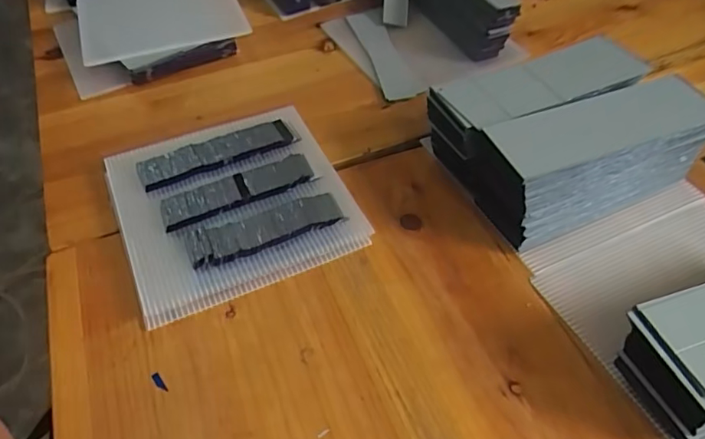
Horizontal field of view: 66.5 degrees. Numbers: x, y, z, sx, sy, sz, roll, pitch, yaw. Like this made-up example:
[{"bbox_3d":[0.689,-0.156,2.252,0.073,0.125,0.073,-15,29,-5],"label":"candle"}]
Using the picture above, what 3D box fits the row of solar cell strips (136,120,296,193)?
[{"bbox_3d":[-0.106,-0.054,0.422,0.119,0.007,0.032,-22,51,-16],"label":"row of solar cell strips"}]

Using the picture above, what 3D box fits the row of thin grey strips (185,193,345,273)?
[{"bbox_3d":[-0.059,0.004,0.371,0.104,0.005,0.034,-19,50,-13],"label":"row of thin grey strips"}]

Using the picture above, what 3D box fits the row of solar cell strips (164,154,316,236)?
[{"bbox_3d":[-0.084,-0.024,0.395,0.112,0.005,0.032,-22,51,-16],"label":"row of solar cell strips"}]

